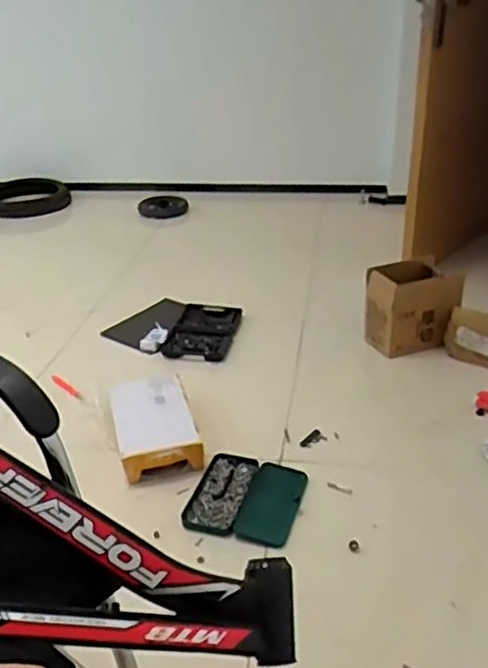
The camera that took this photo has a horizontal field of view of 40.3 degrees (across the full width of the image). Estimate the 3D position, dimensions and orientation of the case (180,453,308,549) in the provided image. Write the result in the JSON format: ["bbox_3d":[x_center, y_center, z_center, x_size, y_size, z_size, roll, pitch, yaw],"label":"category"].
[{"bbox_3d":[0.005,0.371,1.537,0.236,0.021,0.255,8,29,18],"label":"case"}]

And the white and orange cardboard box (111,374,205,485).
[{"bbox_3d":[-0.231,0.241,1.730,0.201,0.092,0.327,-10,29,-14],"label":"white and orange cardboard box"}]

